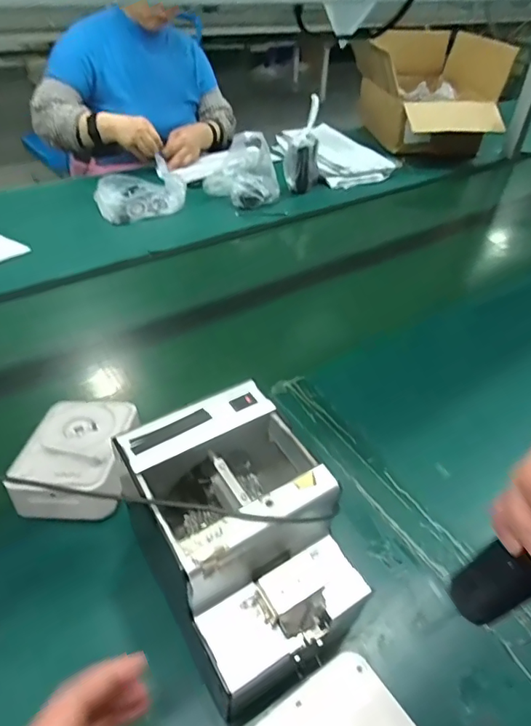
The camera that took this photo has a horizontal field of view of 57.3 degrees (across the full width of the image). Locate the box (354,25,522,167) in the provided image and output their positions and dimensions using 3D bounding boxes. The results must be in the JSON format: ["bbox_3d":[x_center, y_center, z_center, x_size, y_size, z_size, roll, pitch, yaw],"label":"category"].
[{"bbox_3d":[0.463,-0.759,1.388,0.397,0.248,0.425,4,41,1],"label":"box"}]

